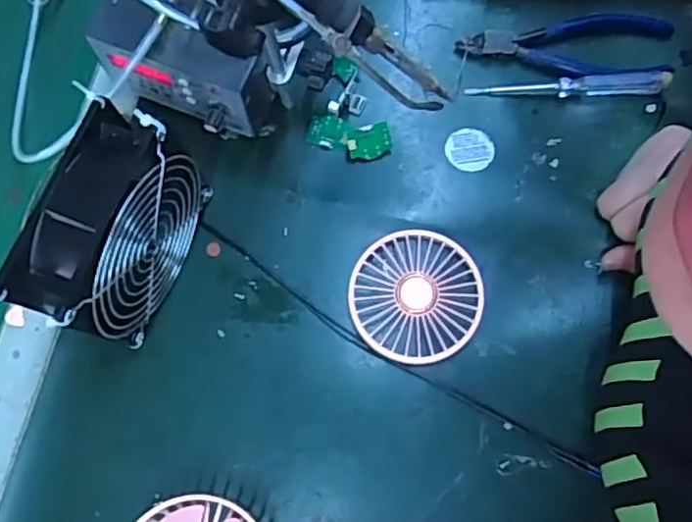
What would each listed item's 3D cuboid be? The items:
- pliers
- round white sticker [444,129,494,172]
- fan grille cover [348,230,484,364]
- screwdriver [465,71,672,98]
[{"bbox_3d":[0.166,-0.156,0.469,0.152,0.016,0.058,-2,74,1],"label":"pliers"},{"bbox_3d":[0.089,-0.080,0.457,0.033,0.004,0.033,30,76,10],"label":"round white sticker"},{"bbox_3d":[0.047,0.023,0.425,0.084,0.016,0.086,14,75,6],"label":"fan grille cover"},{"bbox_3d":[0.158,-0.125,0.455,0.137,0.017,0.013,1,74,2],"label":"screwdriver"}]

